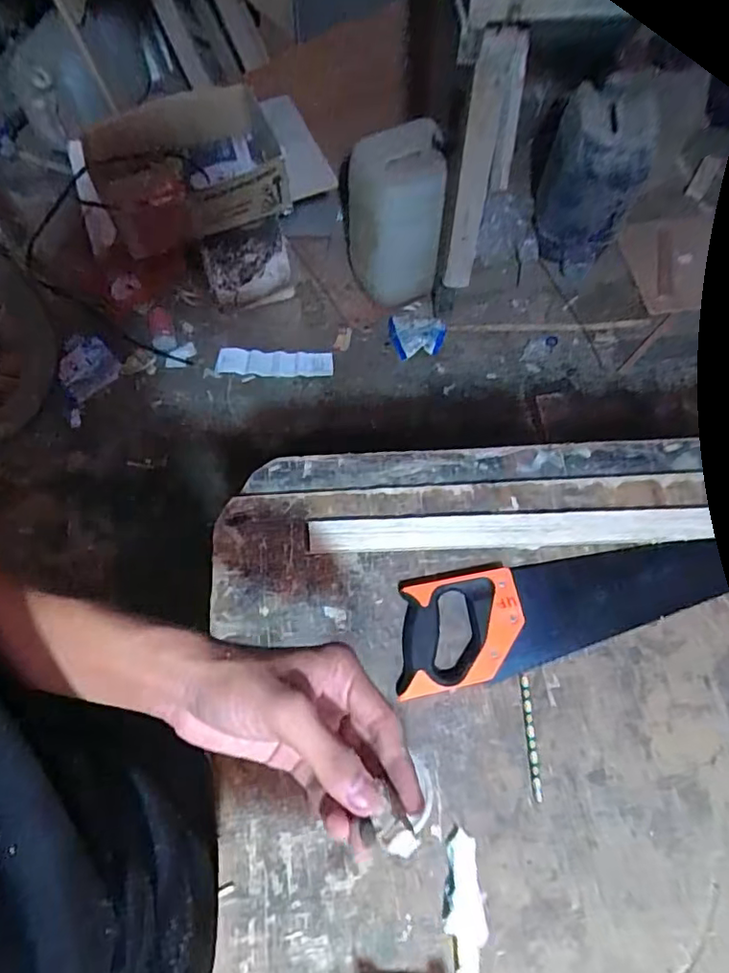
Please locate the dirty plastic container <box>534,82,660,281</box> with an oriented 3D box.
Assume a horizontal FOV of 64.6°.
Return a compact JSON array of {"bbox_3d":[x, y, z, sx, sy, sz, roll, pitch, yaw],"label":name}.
[{"bbox_3d":[0.586,-0.798,1.503,0.197,0.404,0.234,2,67,3],"label":"dirty plastic container"}]

